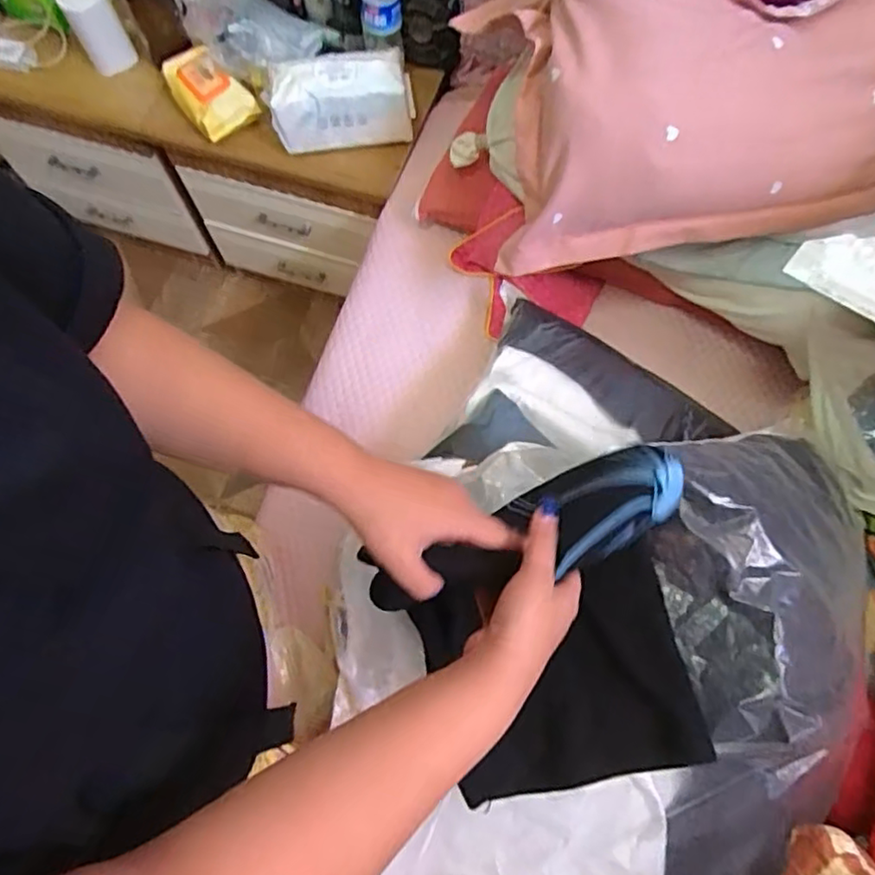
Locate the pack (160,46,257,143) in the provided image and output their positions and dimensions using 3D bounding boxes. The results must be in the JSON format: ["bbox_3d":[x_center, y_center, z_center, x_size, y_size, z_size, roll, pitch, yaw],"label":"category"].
[{"bbox_3d":[-0.397,-0.601,1.067,0.102,0.048,0.174,-37,73,-11],"label":"pack"}]

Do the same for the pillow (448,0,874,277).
[{"bbox_3d":[0.358,-0.434,0.736,0.590,0.226,0.398,-7,99,-2],"label":"pillow"}]

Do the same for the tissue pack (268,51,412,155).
[{"bbox_3d":[-0.161,-0.553,1.031,0.225,0.115,0.092,-13,70,-4],"label":"tissue pack"}]

